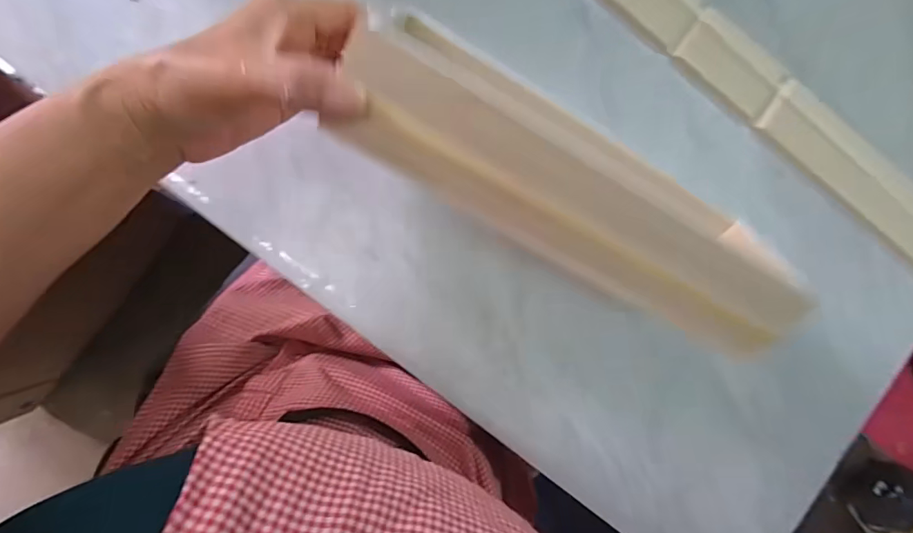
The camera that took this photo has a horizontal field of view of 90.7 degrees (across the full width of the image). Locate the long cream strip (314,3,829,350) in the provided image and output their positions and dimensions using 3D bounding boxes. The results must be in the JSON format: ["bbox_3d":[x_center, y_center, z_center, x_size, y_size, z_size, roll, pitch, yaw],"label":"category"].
[{"bbox_3d":[0.072,-0.027,0.239,0.280,0.011,0.072,29,117,-12],"label":"long cream strip"}]

